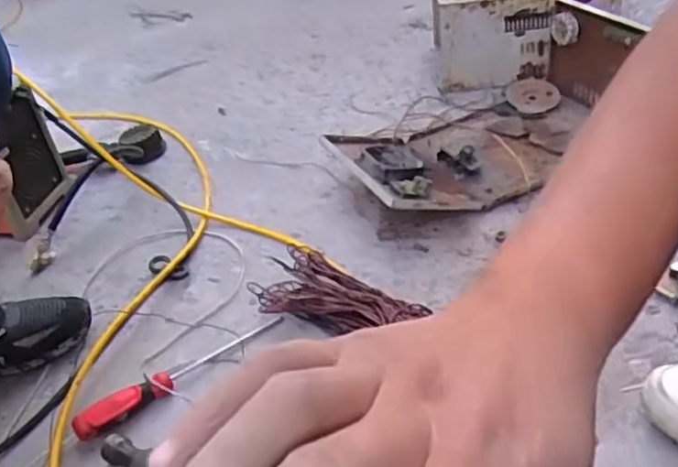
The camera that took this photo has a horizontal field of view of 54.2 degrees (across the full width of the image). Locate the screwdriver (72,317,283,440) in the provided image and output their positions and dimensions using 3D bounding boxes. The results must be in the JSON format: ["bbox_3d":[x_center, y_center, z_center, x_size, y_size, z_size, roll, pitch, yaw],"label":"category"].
[{"bbox_3d":[-0.176,0.149,0.737,0.244,0.029,0.034,-32,44,-28],"label":"screwdriver"}]

